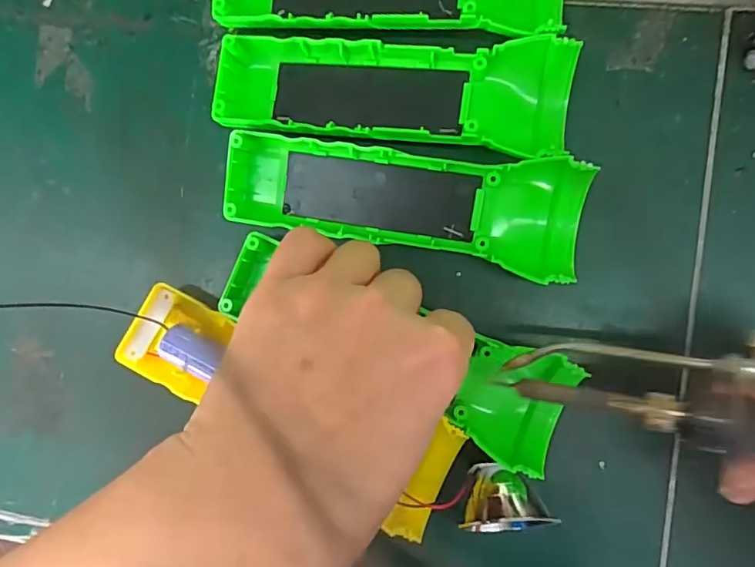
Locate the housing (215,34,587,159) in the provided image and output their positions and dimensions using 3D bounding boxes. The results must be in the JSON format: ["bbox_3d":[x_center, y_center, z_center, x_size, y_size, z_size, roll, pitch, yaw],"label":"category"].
[{"bbox_3d":[0.005,-0.086,0.234,0.160,0.024,0.047,6,89,7],"label":"housing"}]

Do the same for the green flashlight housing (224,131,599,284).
[{"bbox_3d":[0.010,-0.039,0.231,0.161,0.028,0.046,12,90,7],"label":"green flashlight housing"}]

